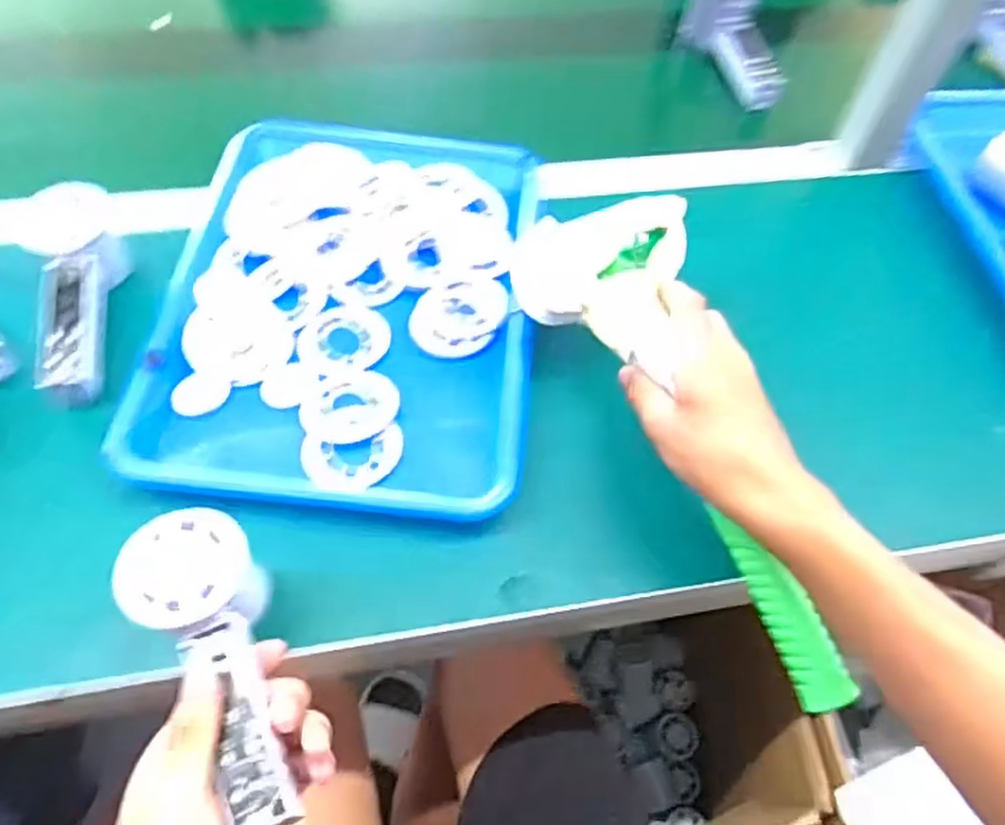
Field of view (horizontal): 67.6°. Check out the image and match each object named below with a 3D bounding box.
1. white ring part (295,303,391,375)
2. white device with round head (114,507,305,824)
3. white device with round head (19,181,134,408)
[{"bbox_3d":[-0.112,-0.053,0.535,0.063,0.004,0.057,-10,59,-11],"label":"white ring part"},{"bbox_3d":[-0.138,0.119,0.365,0.059,0.051,0.147,-19,71,-16],"label":"white device with round head"},{"bbox_3d":[-0.297,-0.080,0.515,0.060,0.046,0.157,-7,71,-9],"label":"white device with round head"}]

